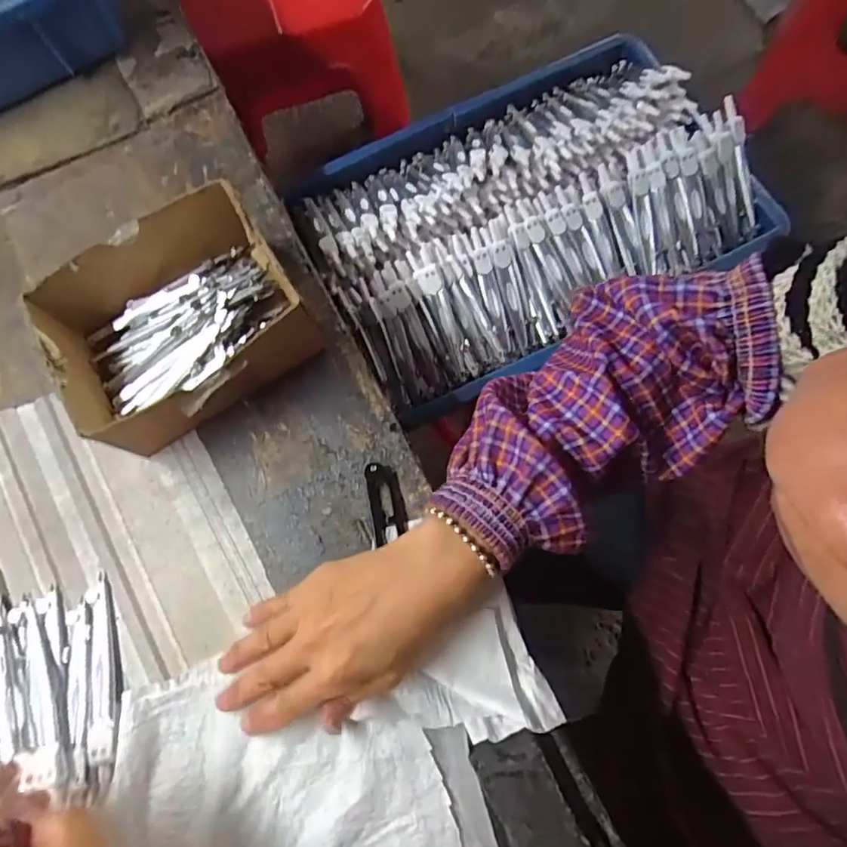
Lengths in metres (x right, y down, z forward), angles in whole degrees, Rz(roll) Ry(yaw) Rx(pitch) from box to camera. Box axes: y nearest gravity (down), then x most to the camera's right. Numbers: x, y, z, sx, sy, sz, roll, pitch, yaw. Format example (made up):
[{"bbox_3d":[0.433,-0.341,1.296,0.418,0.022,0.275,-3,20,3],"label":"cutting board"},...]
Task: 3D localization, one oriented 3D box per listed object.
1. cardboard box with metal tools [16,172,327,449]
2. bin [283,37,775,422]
[{"bbox_3d":[-0.169,-0.068,0.390,0.161,0.075,0.135,-34,73,-8],"label":"cardboard box with metal tools"},{"bbox_3d":[0.101,-0.213,0.536,0.419,0.092,0.295,-26,74,-4],"label":"bin"}]

